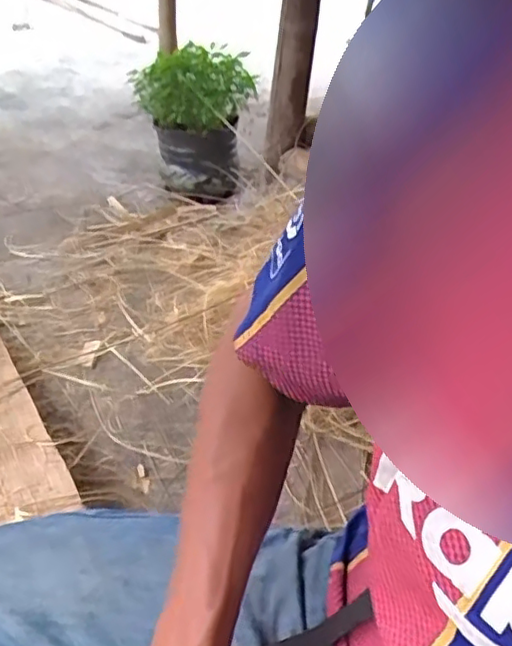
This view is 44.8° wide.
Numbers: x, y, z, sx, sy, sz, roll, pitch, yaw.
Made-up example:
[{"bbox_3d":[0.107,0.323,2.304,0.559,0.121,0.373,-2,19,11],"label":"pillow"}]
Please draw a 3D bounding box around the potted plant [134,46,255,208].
[{"bbox_3d":[-0.172,-0.564,1.749,0.301,0.366,0.262,10,35,9],"label":"potted plant"}]

